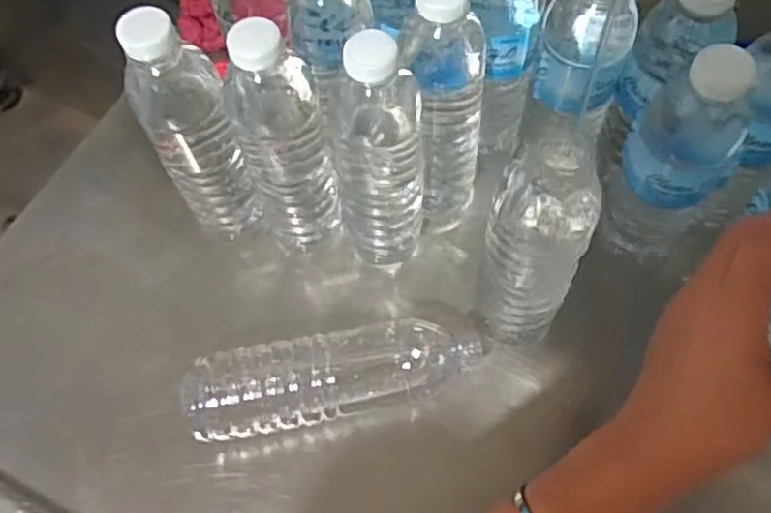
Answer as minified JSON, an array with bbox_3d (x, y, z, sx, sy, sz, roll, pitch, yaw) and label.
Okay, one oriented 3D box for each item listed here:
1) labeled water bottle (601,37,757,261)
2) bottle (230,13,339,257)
[{"bbox_3d":[0.192,-0.057,0.454,0.067,0.203,0.057,33,68,17],"label":"labeled water bottle"},{"bbox_3d":[-0.070,-0.076,0.472,0.058,0.208,0.054,-17,63,-7],"label":"bottle"}]

